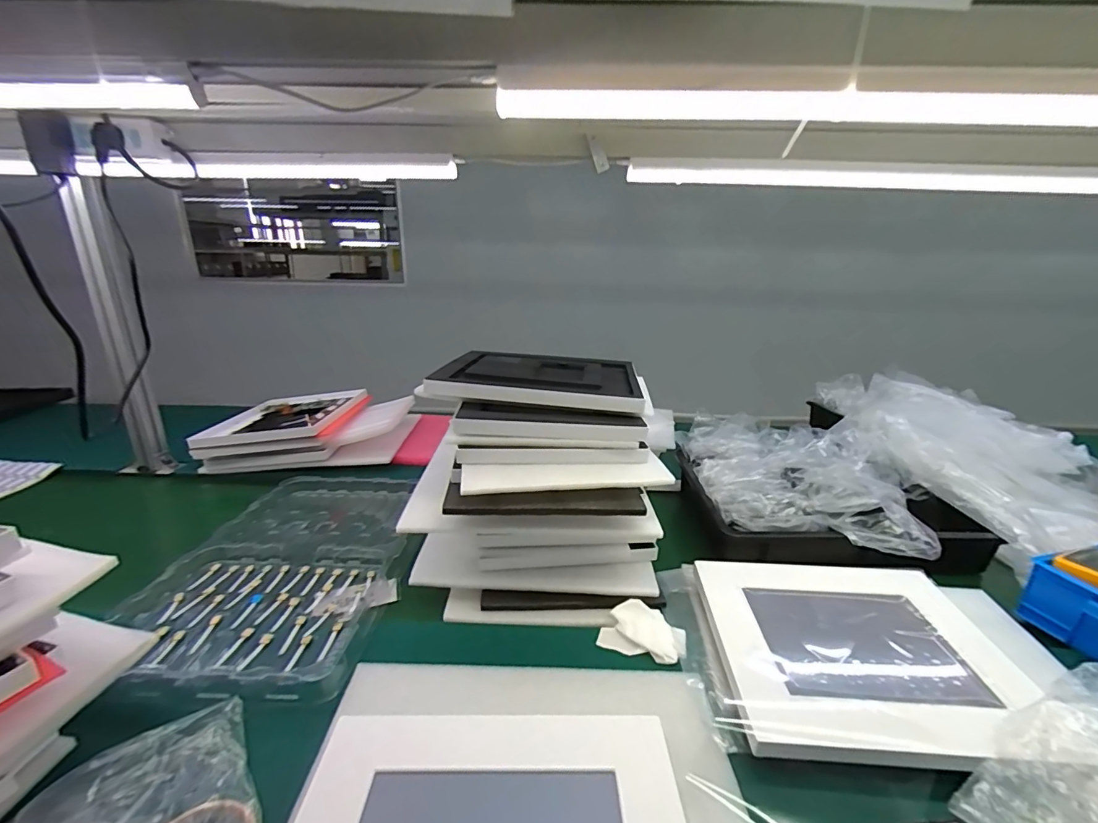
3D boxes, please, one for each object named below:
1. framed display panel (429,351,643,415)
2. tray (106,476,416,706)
[{"bbox_3d":[-0.012,-0.059,0.731,0.308,0.035,0.233,3,19,3],"label":"framed display panel"},{"bbox_3d":[-0.370,0.219,0.697,0.305,0.037,0.470,1,17,2],"label":"tray"}]

